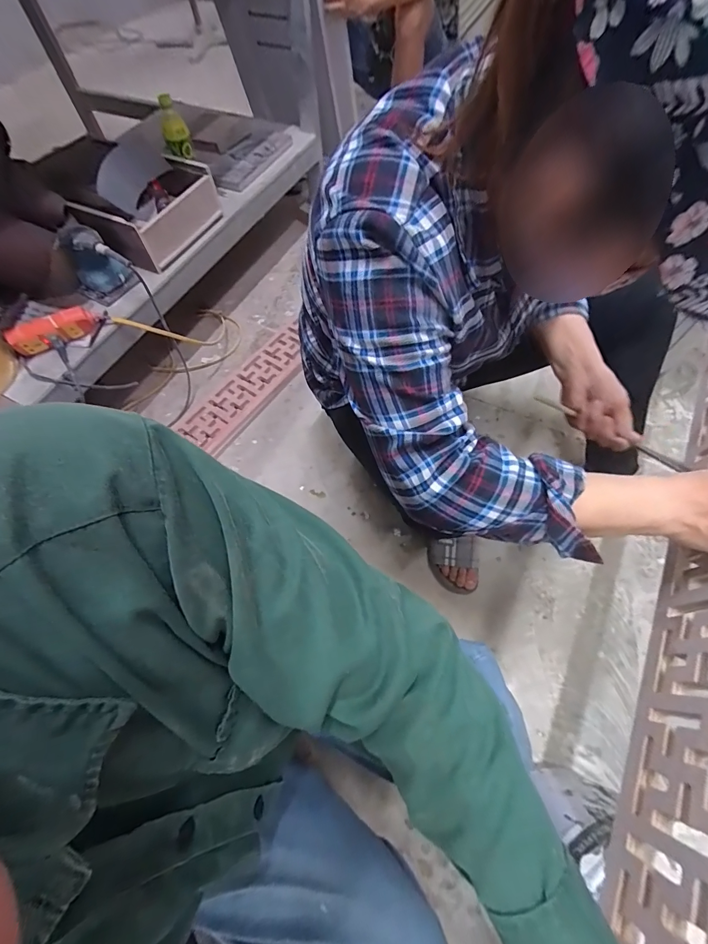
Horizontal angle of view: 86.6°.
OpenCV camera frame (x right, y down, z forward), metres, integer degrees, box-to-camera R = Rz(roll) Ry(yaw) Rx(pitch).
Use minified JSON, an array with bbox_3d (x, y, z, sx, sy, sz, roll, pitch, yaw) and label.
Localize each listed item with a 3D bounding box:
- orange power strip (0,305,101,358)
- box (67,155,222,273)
[{"bbox_3d":[-0.654,-0.308,0.815,0.175,0.053,0.043,-29,66,-12],"label":"orange power strip"},{"bbox_3d":[-0.503,-0.668,0.967,0.208,0.114,0.281,22,66,12],"label":"box"}]

